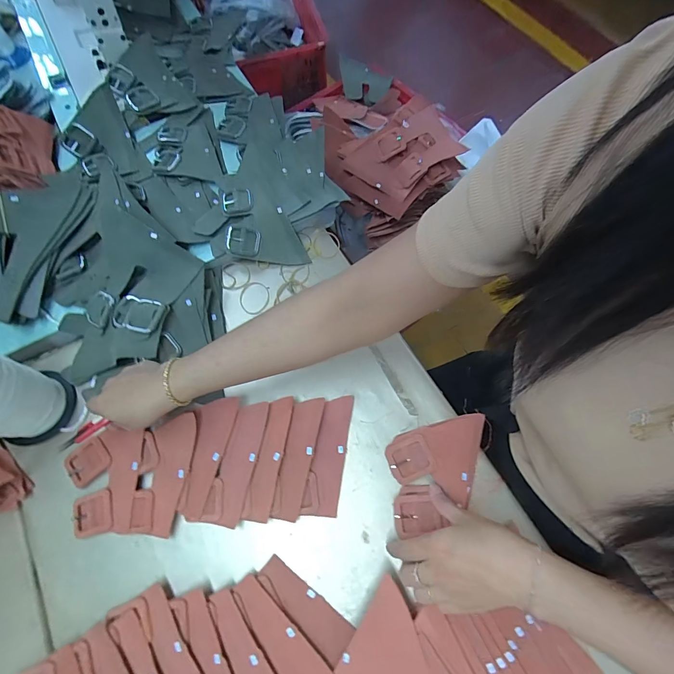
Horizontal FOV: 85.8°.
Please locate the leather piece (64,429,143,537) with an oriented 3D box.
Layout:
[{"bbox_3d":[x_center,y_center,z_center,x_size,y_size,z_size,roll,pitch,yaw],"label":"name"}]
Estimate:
[{"bbox_3d":[-0.290,0.176,0.444,0.094,0.009,0.117,-2,69,1],"label":"leather piece"}]

